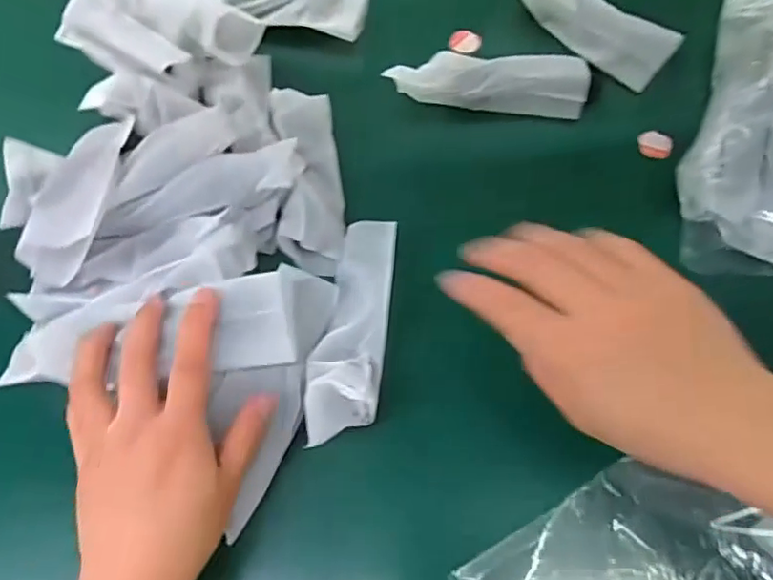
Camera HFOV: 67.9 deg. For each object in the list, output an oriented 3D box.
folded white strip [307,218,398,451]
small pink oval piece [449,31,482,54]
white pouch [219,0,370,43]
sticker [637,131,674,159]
[{"bbox_3d":[-0.020,0.018,0.345,0.040,0.025,0.139,5,67,5],"label":"folded white strip"},{"bbox_3d":[0.065,-0.204,0.470,0.025,0.005,0.022,37,74,17],"label":"small pink oval piece"},{"bbox_3d":[-0.075,-0.229,0.458,0.120,0.017,0.049,4,67,-10],"label":"white pouch"},{"bbox_3d":[0.197,-0.107,0.422,0.024,0.006,0.020,28,71,14],"label":"sticker"}]

